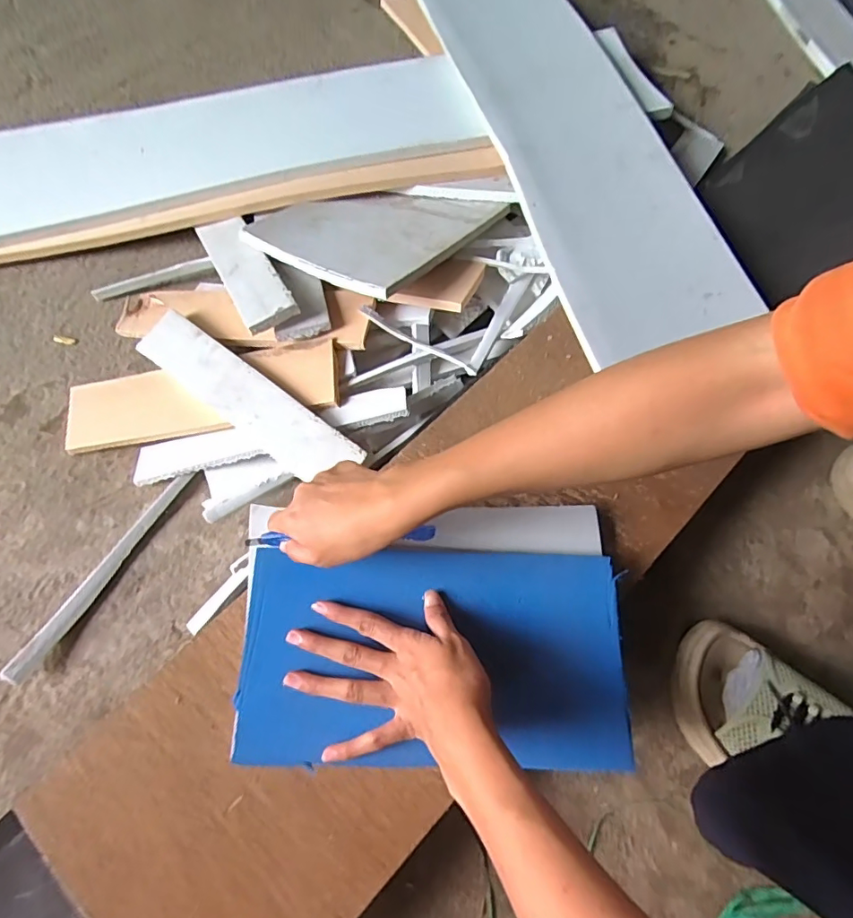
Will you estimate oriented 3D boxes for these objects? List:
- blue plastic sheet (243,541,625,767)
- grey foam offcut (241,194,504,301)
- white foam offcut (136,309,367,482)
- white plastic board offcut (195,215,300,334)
[{"bbox_3d":[0.005,0.143,0.389,0.280,0.011,0.150,1,67,-2],"label":"blue plastic sheet"},{"bbox_3d":[-0.061,-0.268,0.596,0.224,0.018,0.223,28,54,22],"label":"grey foam offcut"},{"bbox_3d":[-0.181,-0.063,0.511,0.272,0.009,0.056,36,92,17],"label":"white foam offcut"},{"bbox_3d":[-0.201,-0.211,0.565,0.054,0.017,0.219,-29,57,-12],"label":"white plastic board offcut"}]

